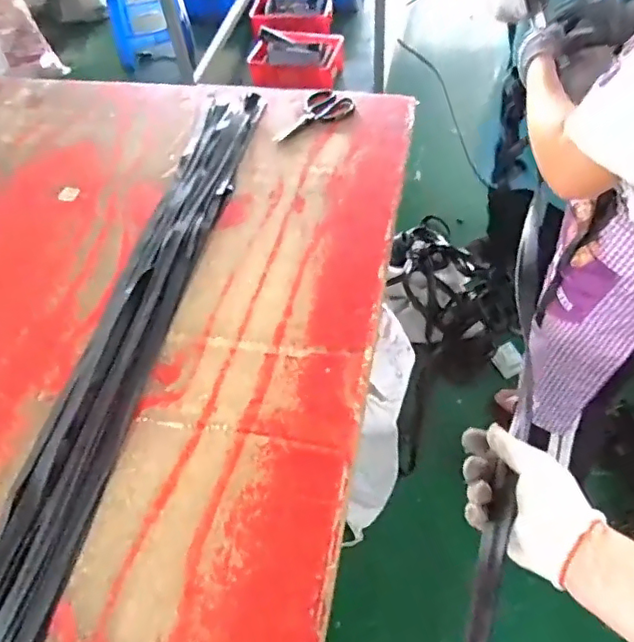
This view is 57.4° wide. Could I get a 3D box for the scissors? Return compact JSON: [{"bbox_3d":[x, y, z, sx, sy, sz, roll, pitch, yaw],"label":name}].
[{"bbox_3d":[-0.019,-0.490,1.382,0.227,0.011,0.118,-34,58,-21],"label":"scissors"}]

